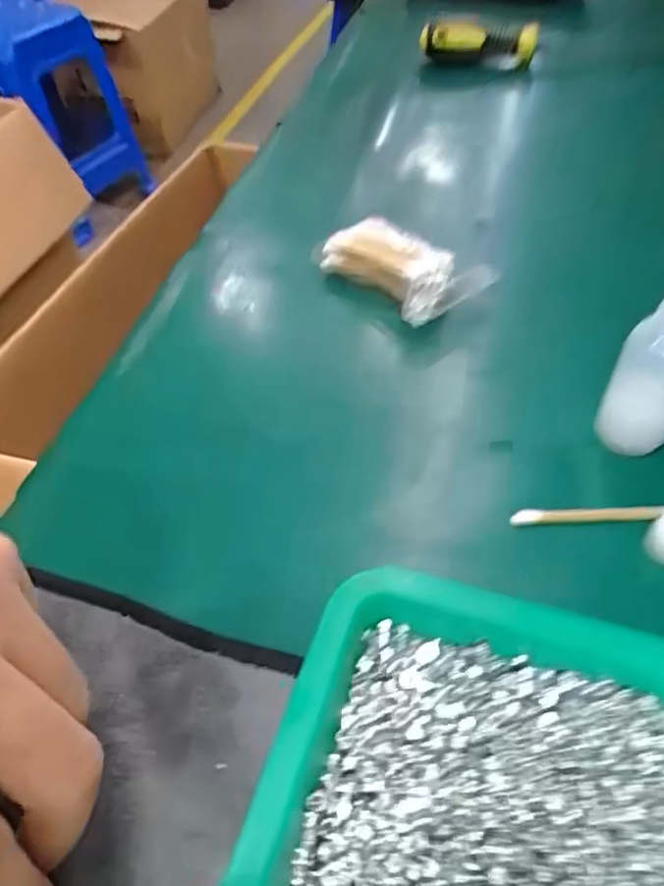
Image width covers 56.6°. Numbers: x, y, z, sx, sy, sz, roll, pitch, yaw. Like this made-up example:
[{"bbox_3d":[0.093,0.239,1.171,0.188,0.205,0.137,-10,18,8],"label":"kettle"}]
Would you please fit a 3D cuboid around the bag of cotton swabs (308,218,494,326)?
[{"bbox_3d":[0.036,-0.097,0.340,0.041,0.025,0.098,-33,57,-23],"label":"bag of cotton swabs"}]

